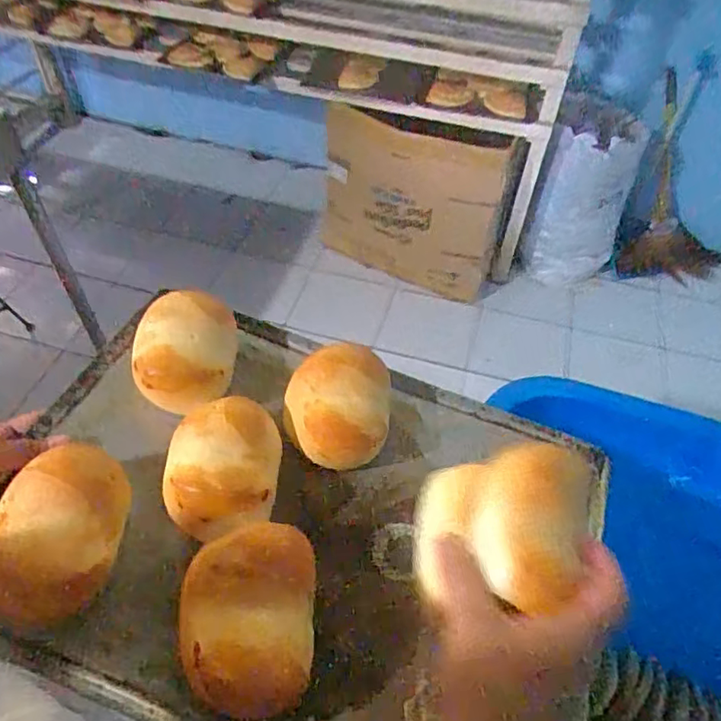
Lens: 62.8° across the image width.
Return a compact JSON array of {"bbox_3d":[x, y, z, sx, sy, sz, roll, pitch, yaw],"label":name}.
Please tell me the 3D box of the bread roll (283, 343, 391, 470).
[{"bbox_3d":[-0.021,0.037,0.506,0.088,0.050,0.100,4,52,-1],"label":"bread roll"}]

